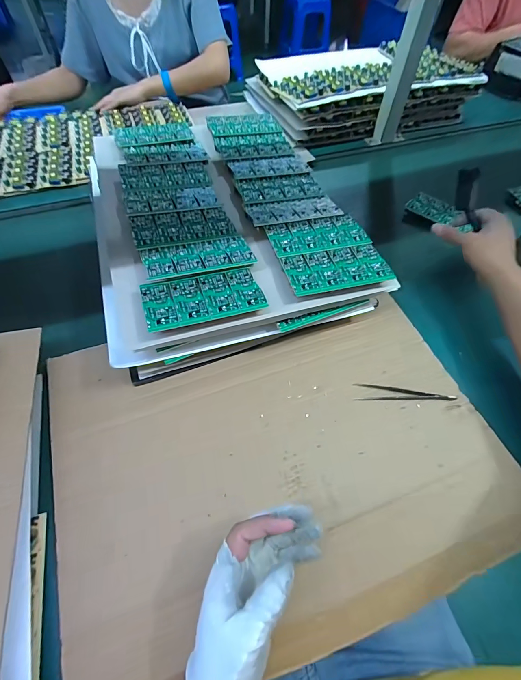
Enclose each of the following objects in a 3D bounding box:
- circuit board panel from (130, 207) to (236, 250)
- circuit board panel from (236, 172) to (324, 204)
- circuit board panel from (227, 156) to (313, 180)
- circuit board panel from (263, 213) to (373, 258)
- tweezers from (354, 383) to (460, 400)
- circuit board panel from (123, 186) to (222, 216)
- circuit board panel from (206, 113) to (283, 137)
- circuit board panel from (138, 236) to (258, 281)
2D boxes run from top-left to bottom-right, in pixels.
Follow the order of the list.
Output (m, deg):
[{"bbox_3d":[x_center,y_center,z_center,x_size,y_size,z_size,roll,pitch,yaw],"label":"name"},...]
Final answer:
[{"bbox_3d":[-0.106,-0.156,0.443,0.132,0.004,0.067,-13,61,-16],"label":"circuit board panel"},{"bbox_3d":[0.032,-0.248,0.525,0.133,0.011,0.069,-15,59,-11],"label":"circuit board panel"},{"bbox_3d":[0.016,-0.300,0.558,0.133,0.004,0.056,-14,59,-13],"label":"circuit board panel"},{"bbox_3d":[0.078,-0.148,0.449,0.132,0.006,0.066,-12,59,-10],"label":"circuit board panel"},{"bbox_3d":[0.187,0.068,0.422,0.124,0.011,0.022,2,57,-1],"label":"tweezers"},{"bbox_3d":[-0.130,-0.208,0.476,0.130,0.004,0.064,-14,54,-16],"label":"circuit board panel"},{"bbox_3d":[-0.031,-0.412,0.617,0.132,0.013,0.072,-11,58,-9],"label":"circuit board panel"},{"bbox_3d":[-0.078,-0.107,0.412,0.132,0.005,0.062,-15,51,-17],"label":"circuit board panel"}]

